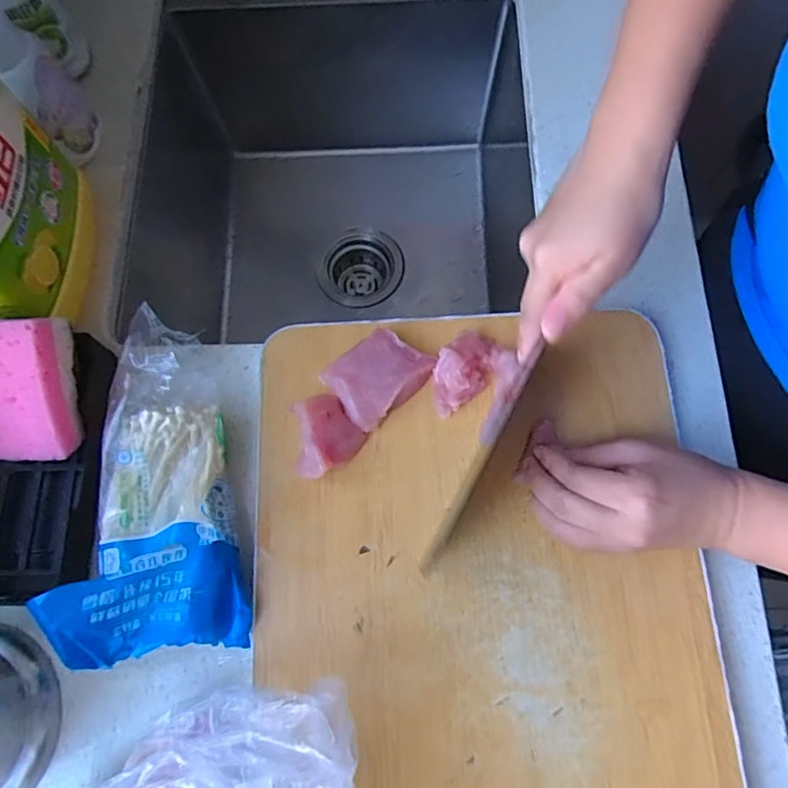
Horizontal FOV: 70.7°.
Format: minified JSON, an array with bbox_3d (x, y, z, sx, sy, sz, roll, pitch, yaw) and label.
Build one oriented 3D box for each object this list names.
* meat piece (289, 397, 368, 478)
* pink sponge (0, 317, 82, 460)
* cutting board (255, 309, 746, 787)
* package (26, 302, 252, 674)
[{"bbox_3d":[-0.054,0.027,0.389,0.051,0.027,0.055,0,72,2],"label":"meat piece"},{"bbox_3d":[-0.248,-0.005,0.372,0.072,0.030,0.094,-2,110,8],"label":"pink sponge"},{"bbox_3d":[0.056,0.129,0.362,0.285,0.017,0.386,-4,72,-1],"label":"cutting board"},{"bbox_3d":[-0.166,0.058,0.368,0.108,0.050,0.222,-14,72,-3],"label":"package"}]

